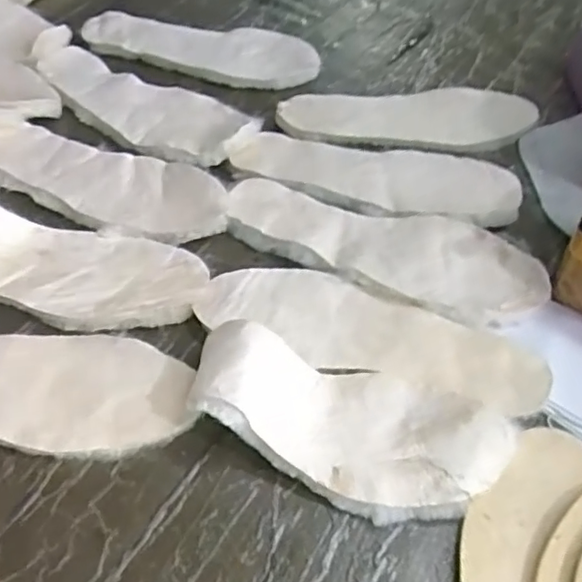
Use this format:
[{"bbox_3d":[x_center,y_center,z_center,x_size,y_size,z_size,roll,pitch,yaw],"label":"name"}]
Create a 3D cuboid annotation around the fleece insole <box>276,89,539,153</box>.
[{"bbox_3d":[0.124,-0.189,0.661,0.268,0.015,0.087,3,51,-1],"label":"fleece insole"}]

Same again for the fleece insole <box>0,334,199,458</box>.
[{"bbox_3d":[-0.204,0.064,0.445,0.263,0.009,0.091,5,51,1],"label":"fleece insole"}]

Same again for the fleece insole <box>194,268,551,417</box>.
[{"bbox_3d":[0.062,0.028,0.486,0.263,0.009,0.088,15,52,9],"label":"fleece insole"}]

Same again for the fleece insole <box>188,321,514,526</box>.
[{"bbox_3d":[0.037,0.080,0.420,0.221,0.045,0.101,20,53,13],"label":"fleece insole"}]

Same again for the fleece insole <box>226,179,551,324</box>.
[{"bbox_3d":[0.075,-0.038,0.534,0.274,0.014,0.096,15,52,9],"label":"fleece insole"}]

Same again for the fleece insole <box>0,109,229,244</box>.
[{"bbox_3d":[-0.189,-0.108,0.576,0.273,0.018,0.098,16,52,9],"label":"fleece insole"}]

